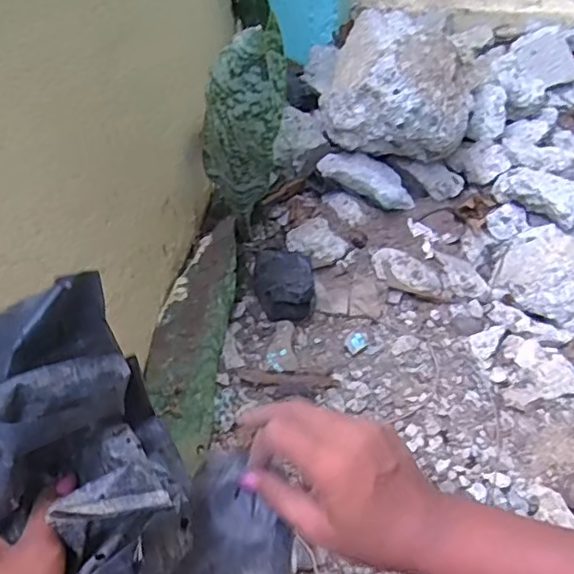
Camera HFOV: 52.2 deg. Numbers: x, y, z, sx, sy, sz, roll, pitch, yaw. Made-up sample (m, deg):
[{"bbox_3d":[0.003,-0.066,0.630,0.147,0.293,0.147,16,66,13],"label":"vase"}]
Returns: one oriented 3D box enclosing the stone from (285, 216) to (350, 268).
[{"bbox_3d":[0.047,-0.069,0.899,0.074,0.024,0.084,-29,52,-21],"label":"stone"}]

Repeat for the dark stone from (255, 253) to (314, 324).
[{"bbox_3d":[-0.005,-0.011,0.813,0.083,0.055,0.131,-4,48,0],"label":"dark stone"}]

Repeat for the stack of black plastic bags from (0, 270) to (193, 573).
[{"bbox_3d":[-0.106,0.079,0.290,0.094,0.097,0.127,-30,52,-21],"label":"stack of black plastic bags"}]

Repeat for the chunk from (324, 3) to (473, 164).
[{"bbox_3d":[0.183,-0.326,0.934,0.228,0.160,0.274,7,49,10],"label":"chunk"}]

